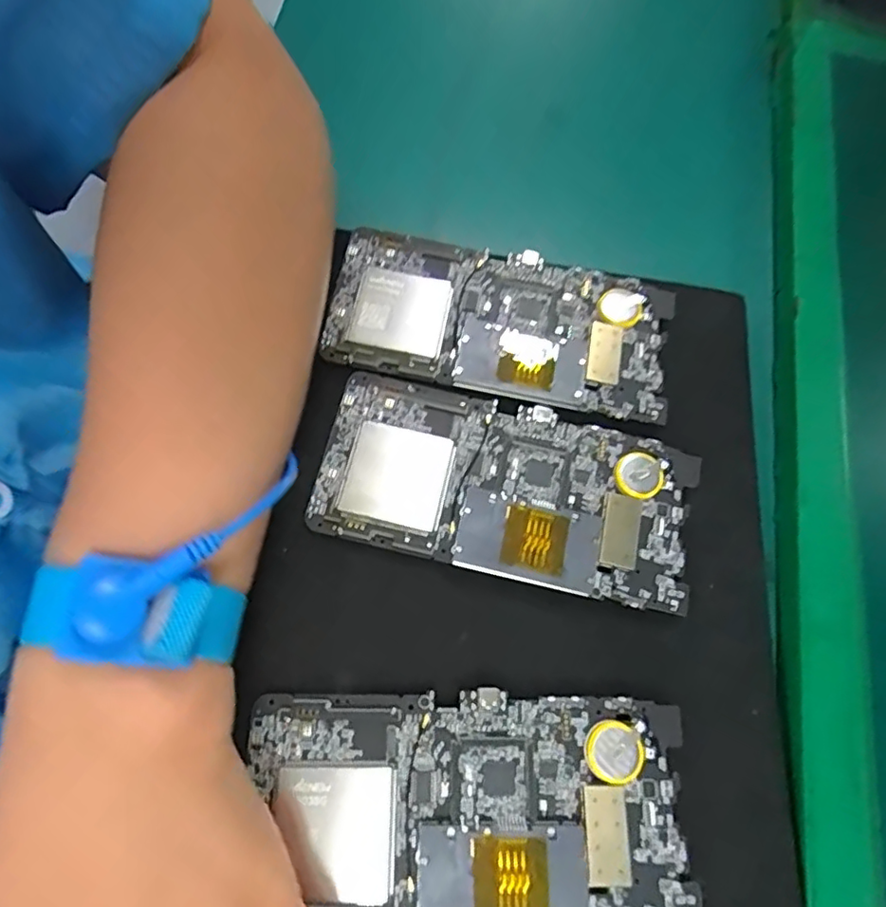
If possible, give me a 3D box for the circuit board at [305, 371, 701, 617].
[{"bbox_3d":[0.027,0.014,0.244,0.151,0.004,0.074,14,70,2],"label":"circuit board"}]

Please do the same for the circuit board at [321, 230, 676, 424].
[{"bbox_3d":[0.025,-0.060,0.268,0.150,0.009,0.070,13,71,-2],"label":"circuit board"}]

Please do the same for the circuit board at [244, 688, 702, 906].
[{"bbox_3d":[0.008,0.123,0.205,0.152,0.005,0.074,6,70,1],"label":"circuit board"}]

